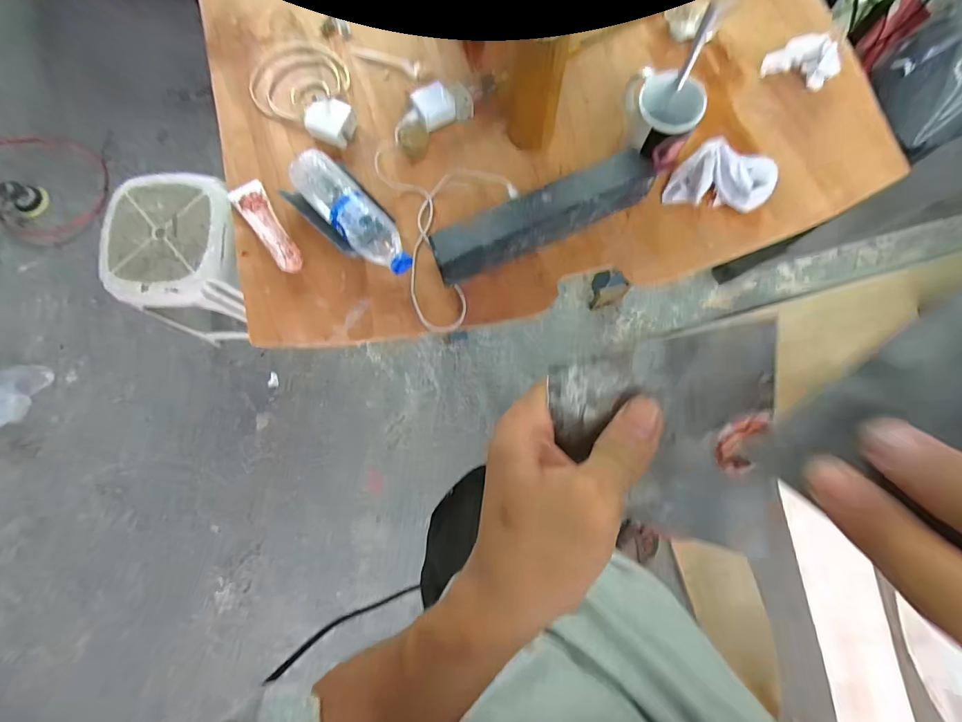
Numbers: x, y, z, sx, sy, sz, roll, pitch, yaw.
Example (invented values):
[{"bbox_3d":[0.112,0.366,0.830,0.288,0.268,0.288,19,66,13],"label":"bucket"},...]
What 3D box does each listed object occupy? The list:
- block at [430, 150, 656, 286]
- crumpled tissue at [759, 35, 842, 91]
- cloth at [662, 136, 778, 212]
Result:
[{"bbox_3d":[0.081,-0.195,0.559,0.307,0.054,0.066,-24,81,-2],"label":"block"},{"bbox_3d":[0.468,-0.432,0.602,0.100,0.044,0.054,28,83,6],"label":"crumpled tissue"},{"bbox_3d":[0.338,-0.260,0.585,0.143,0.040,0.089,10,81,4],"label":"cloth"}]

